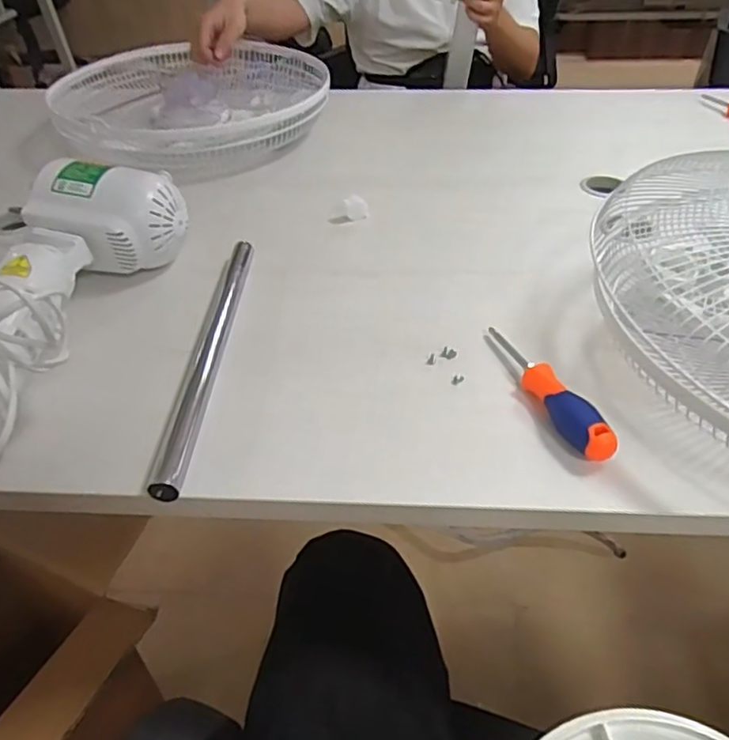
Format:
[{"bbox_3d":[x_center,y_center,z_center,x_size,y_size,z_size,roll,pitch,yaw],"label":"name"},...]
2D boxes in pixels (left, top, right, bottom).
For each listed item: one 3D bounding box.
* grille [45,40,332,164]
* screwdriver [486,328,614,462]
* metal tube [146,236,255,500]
[{"bbox_3d":[-0.307,-0.466,1.066,0.407,0.097,0.407,-1,41,1],"label":"grille"},{"bbox_3d":[0.155,0.009,0.544,0.026,0.032,0.184,-13,43,-14],"label":"screwdriver"},{"bbox_3d":[-0.145,-0.030,0.601,0.025,0.016,0.363,0,41,1],"label":"metal tube"}]

